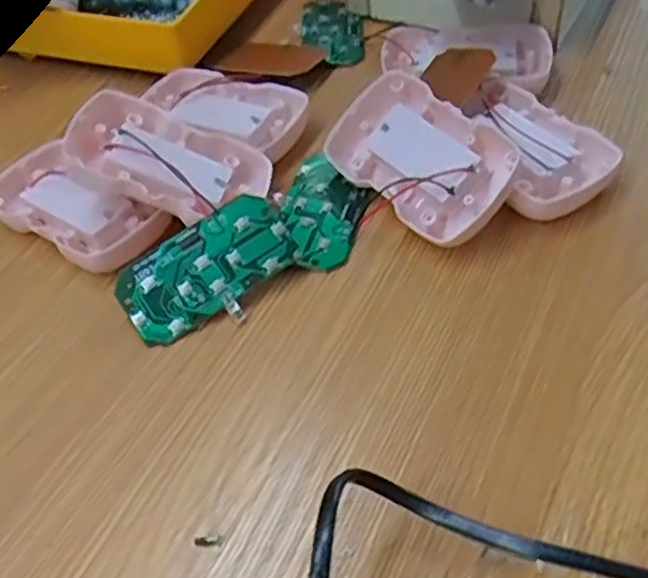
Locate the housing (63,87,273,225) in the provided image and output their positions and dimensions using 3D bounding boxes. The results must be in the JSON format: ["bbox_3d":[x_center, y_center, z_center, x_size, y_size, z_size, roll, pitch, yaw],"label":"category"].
[{"bbox_3d":[-0.069,-0.058,0.327,0.086,0.012,0.056,26,43,-3],"label":"housing"}]

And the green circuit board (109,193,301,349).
[{"bbox_3d":[-0.048,-0.007,0.301,0.073,0.004,0.042,-33,78,-9],"label":"green circuit board"}]

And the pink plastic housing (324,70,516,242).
[{"bbox_3d":[0.042,-0.060,0.326,0.087,0.017,0.054,40,95,30],"label":"pink plastic housing"}]

